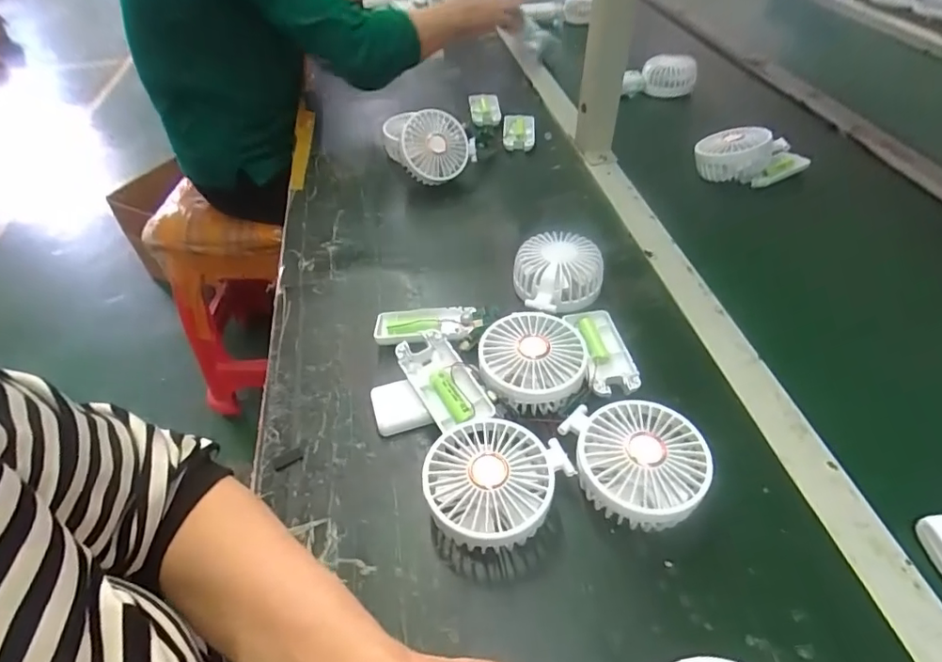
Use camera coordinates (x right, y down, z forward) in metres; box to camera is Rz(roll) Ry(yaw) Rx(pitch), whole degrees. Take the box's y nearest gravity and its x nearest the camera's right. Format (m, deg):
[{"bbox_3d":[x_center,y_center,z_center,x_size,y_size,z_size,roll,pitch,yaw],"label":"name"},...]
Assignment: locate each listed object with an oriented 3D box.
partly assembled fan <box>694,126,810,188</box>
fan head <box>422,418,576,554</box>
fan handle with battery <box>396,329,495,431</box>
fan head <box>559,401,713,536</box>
[{"bbox_3d":[0.363,-0.228,0.682,0.128,0.072,0.073,-17,48,-14],"label":"partly assembled fan"},{"bbox_3d":[0.015,0.107,0.366,0.087,0.046,0.098,24,52,24],"label":"fan head"},{"bbox_3d":[-0.021,0.039,0.417,0.046,0.021,0.093,-25,56,-16],"label":"fan handle with battery"},{"bbox_3d":[0.115,0.095,0.370,0.092,0.046,0.091,-1,46,1],"label":"fan head"}]

